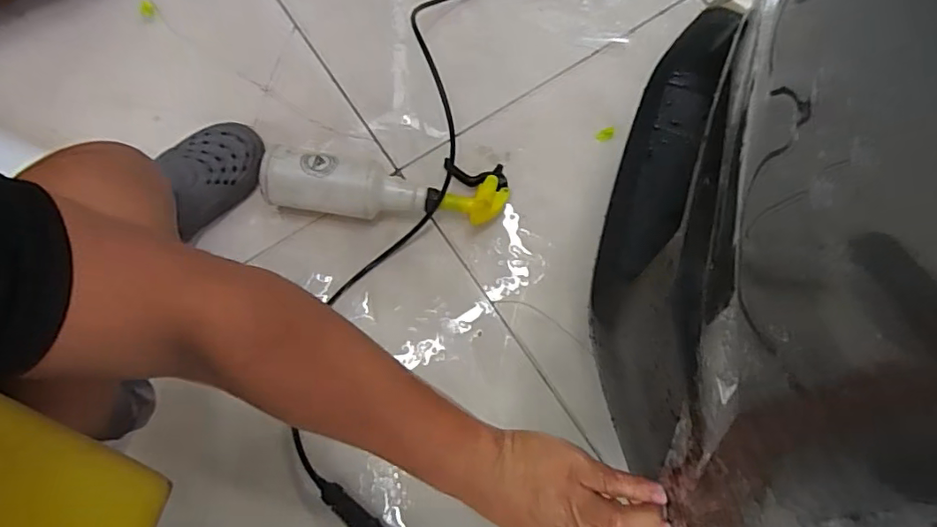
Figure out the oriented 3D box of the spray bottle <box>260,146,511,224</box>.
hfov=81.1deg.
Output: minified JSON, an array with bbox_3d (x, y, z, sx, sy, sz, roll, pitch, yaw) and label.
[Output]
[{"bbox_3d":[-0.117,-0.112,0.800,0.347,0.085,0.095,2,75,-1],"label":"spray bottle"}]

